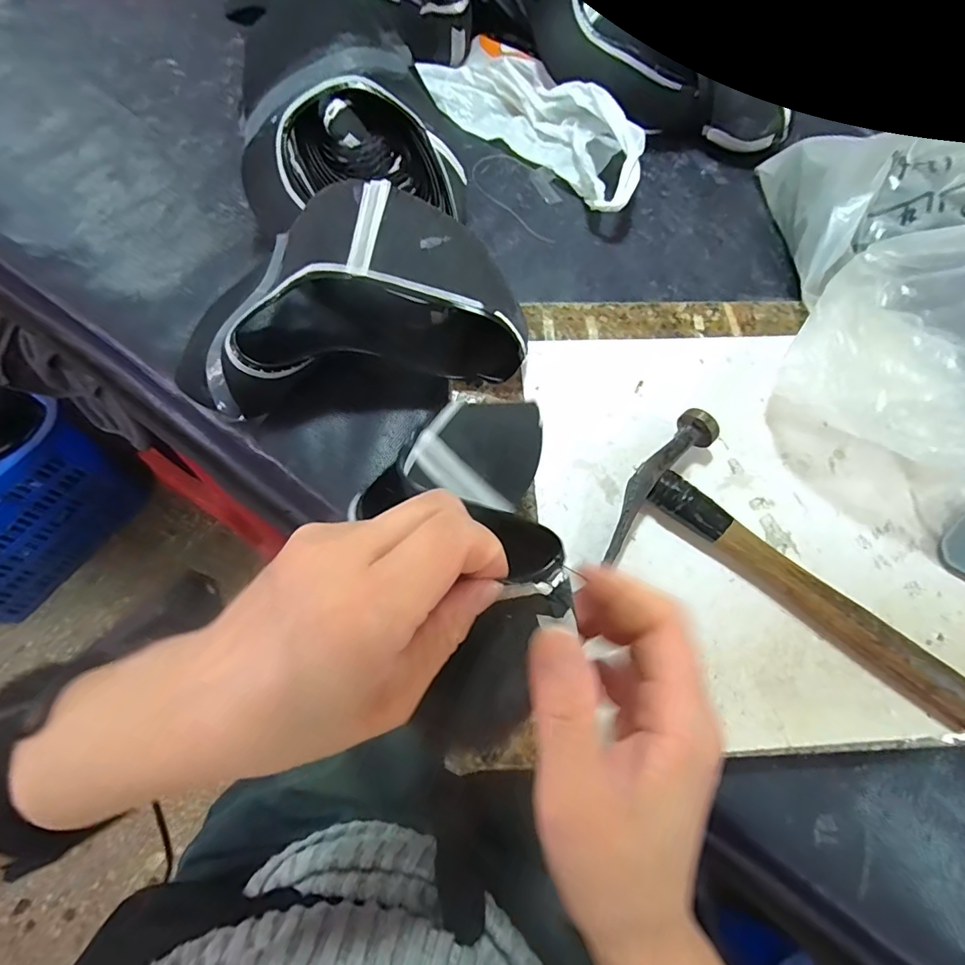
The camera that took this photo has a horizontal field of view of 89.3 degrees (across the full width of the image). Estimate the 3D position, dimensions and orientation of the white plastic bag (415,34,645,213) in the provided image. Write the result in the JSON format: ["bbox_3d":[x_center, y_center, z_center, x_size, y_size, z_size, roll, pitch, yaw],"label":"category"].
[{"bbox_3d":[0.052,-0.364,0.484,0.091,0.048,0.279,-41,72,-16],"label":"white plastic bag"}]

